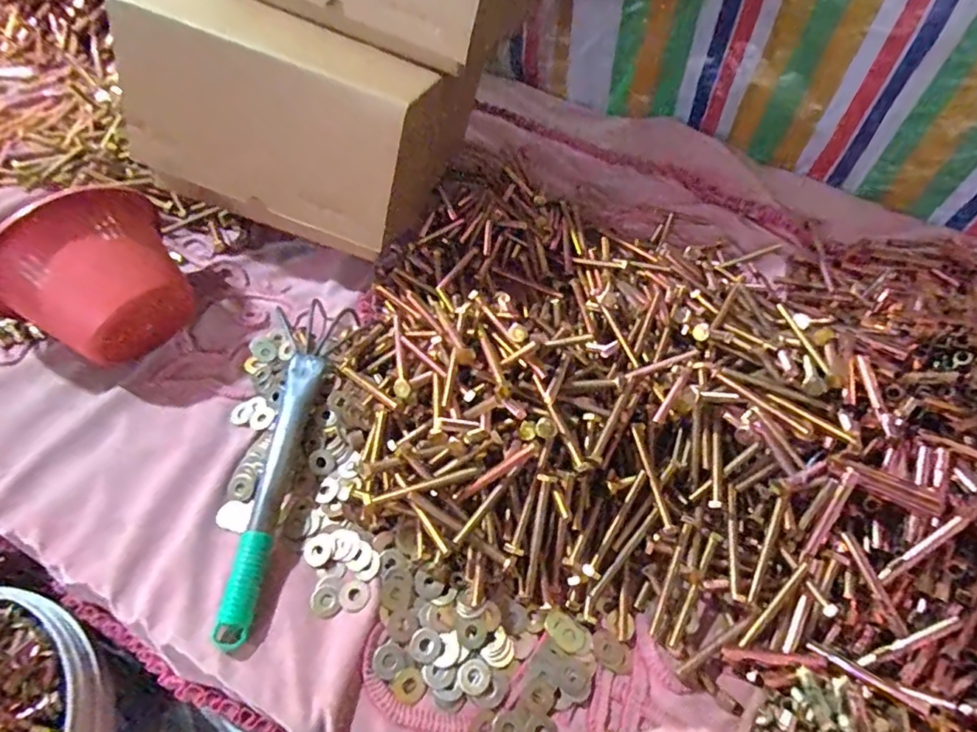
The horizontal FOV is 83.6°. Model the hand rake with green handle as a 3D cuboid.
[{"bbox_3d":[-0.200,0.064,0.519,0.062,0.051,0.358,8,52,1],"label":"hand rake with green handle"}]

